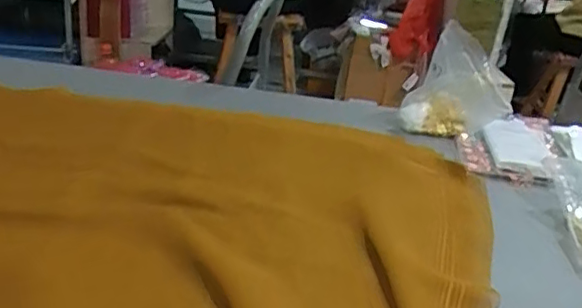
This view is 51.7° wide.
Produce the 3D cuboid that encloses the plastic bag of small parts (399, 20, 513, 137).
[{"bbox_3d":[0.295,-0.119,1.050,0.174,0.176,0.064,21,30,26],"label":"plastic bag of small parts"}]

